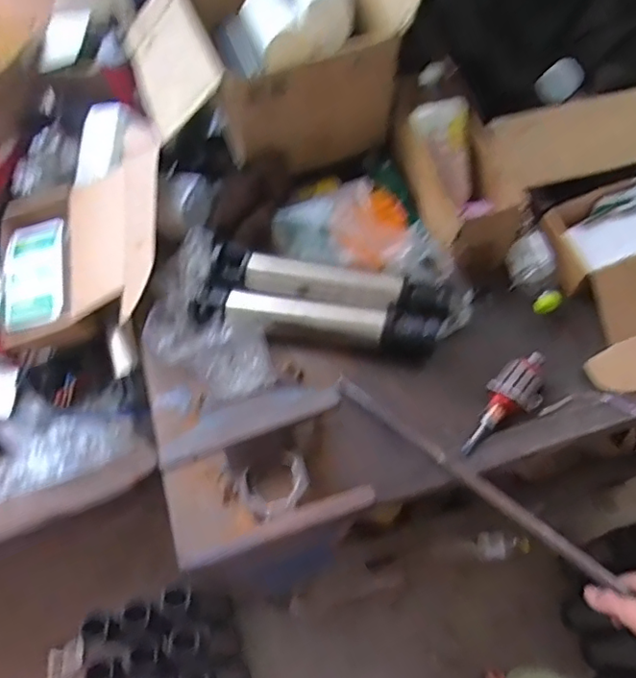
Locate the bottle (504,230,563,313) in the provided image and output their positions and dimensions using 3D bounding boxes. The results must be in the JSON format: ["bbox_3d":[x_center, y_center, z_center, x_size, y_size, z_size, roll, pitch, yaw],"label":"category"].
[{"bbox_3d":[0.336,-0.104,0.861,0.057,0.050,0.128,-15,61,-5],"label":"bottle"}]

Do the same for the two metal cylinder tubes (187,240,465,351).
[{"bbox_3d":[0.017,-0.060,0.843,0.395,0.077,0.125,9,61,9],"label":"two metal cylinder tubes"}]

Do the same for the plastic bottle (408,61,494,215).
[{"bbox_3d":[0.197,-0.303,0.847,0.077,0.068,0.216,-21,101,-8],"label":"plastic bottle"}]

